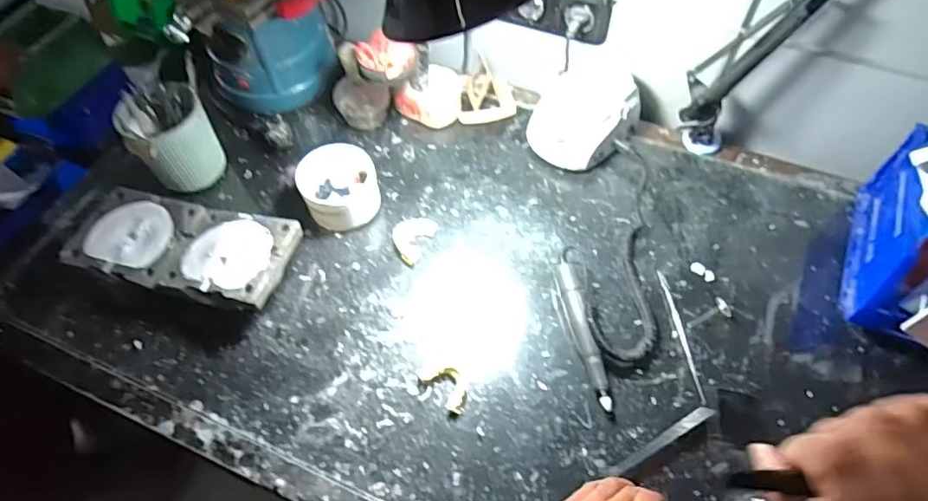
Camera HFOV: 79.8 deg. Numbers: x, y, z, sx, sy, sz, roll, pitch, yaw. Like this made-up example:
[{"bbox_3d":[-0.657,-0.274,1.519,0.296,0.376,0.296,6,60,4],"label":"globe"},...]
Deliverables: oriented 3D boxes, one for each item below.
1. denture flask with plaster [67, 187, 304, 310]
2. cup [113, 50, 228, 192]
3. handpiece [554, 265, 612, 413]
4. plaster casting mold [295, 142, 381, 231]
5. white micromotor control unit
[{"bbox_3d":[-0.329,-0.003,0.660,0.258,0.054,0.114,12,59,8],"label":"denture flask with plaster"},{"bbox_3d":[-0.369,-0.157,0.704,0.109,0.139,0.099,-30,62,-16],"label":"cup"},{"bbox_3d":[0.130,0.090,0.611,0.022,0.033,0.170,-8,58,-4],"label":"handpiece"},{"bbox_3d":[-0.157,-0.081,0.705,0.093,0.065,0.087,0,58,1],"label":"plaster casting mold"},{"bbox_3d":[0.163,-0.182,0.757,0.122,0.068,0.149,31,64,19],"label":"white micromotor control unit"}]

